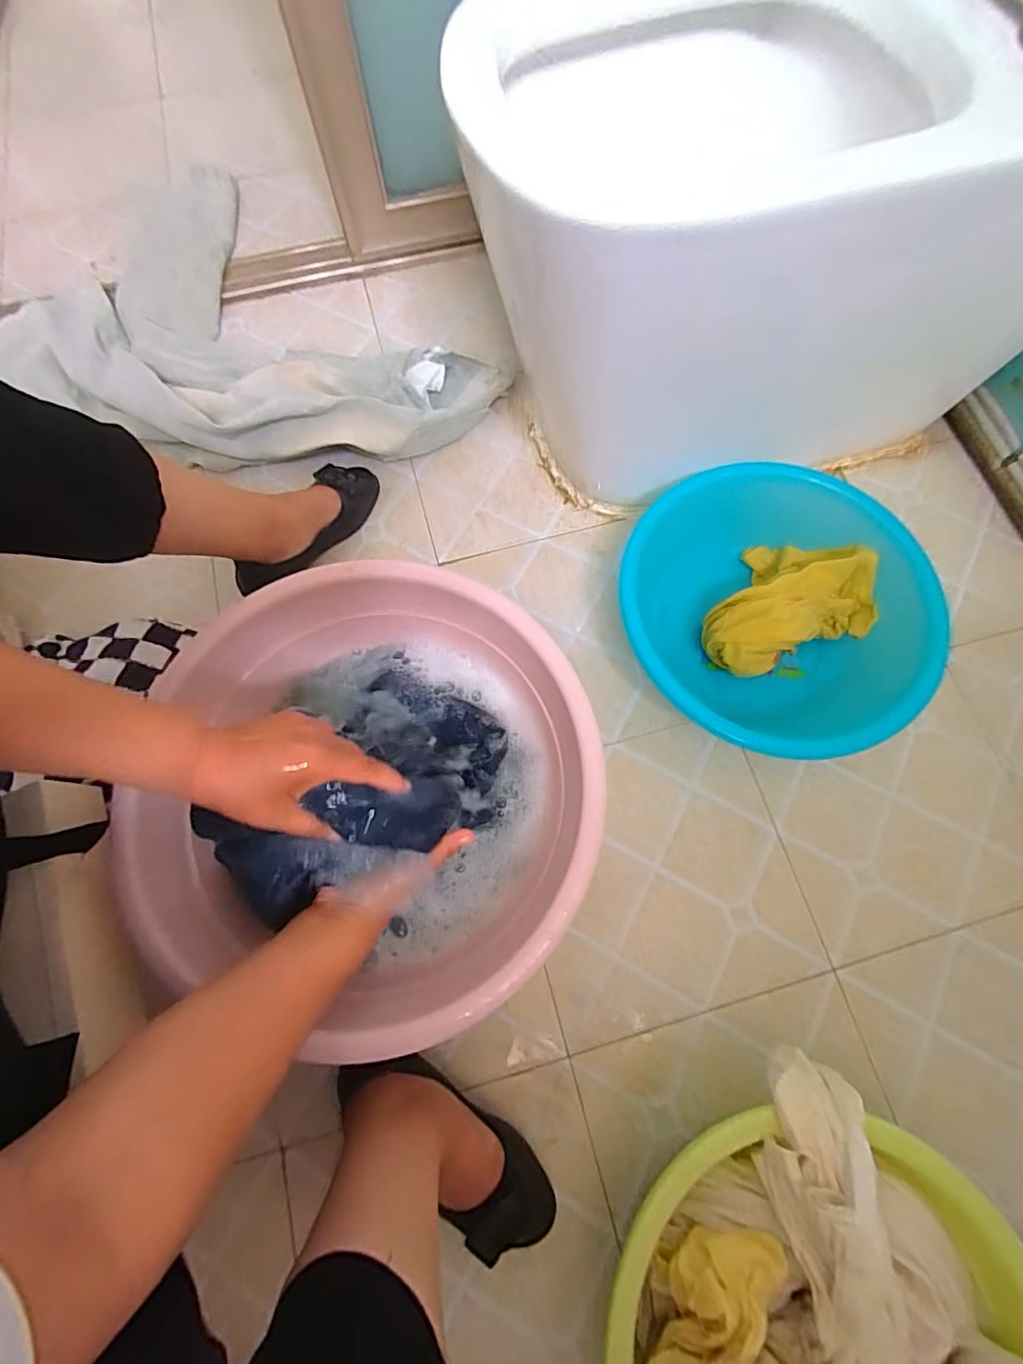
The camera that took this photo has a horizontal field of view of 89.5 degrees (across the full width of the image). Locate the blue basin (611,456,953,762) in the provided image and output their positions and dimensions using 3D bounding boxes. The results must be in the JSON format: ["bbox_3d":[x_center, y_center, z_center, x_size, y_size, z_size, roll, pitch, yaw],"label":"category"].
[{"bbox_3d":[0.304,-0.079,0.626,0.334,0.116,0.339,0,73,-1],"label":"blue basin"}]

